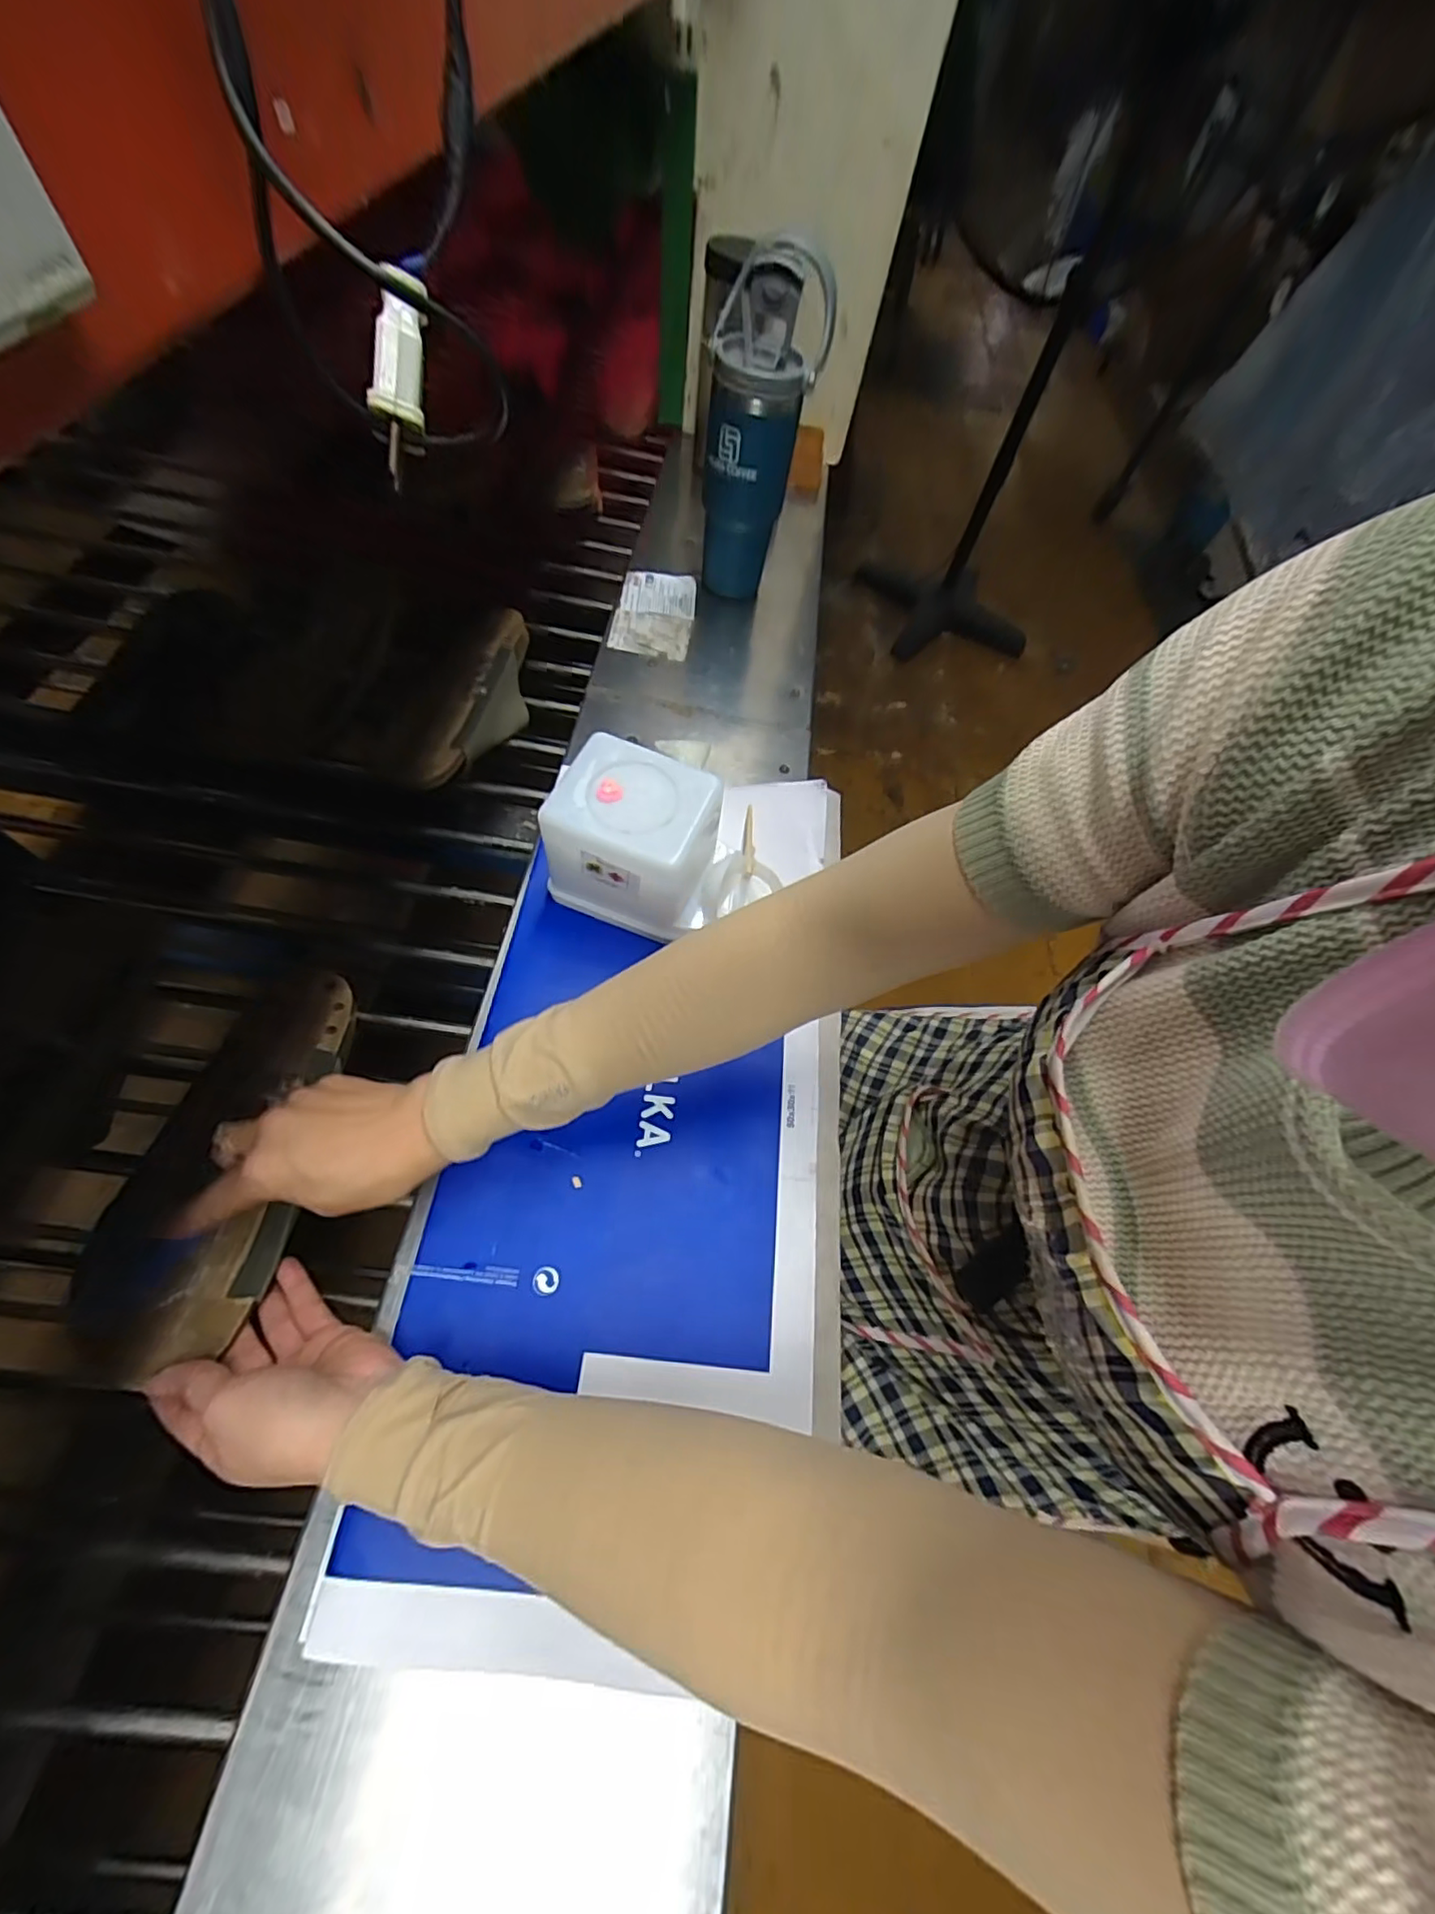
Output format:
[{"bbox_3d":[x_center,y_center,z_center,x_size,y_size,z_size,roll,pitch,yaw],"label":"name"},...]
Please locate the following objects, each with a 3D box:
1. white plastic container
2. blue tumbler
[{"bbox_3d":[-0.063,-0.087,0.482,0.119,0.106,0.105,26,64,6],"label":"white plastic container"},{"bbox_3d":[0.037,-0.515,0.628,0.111,0.261,0.096,8,63,-6],"label":"blue tumbler"}]

